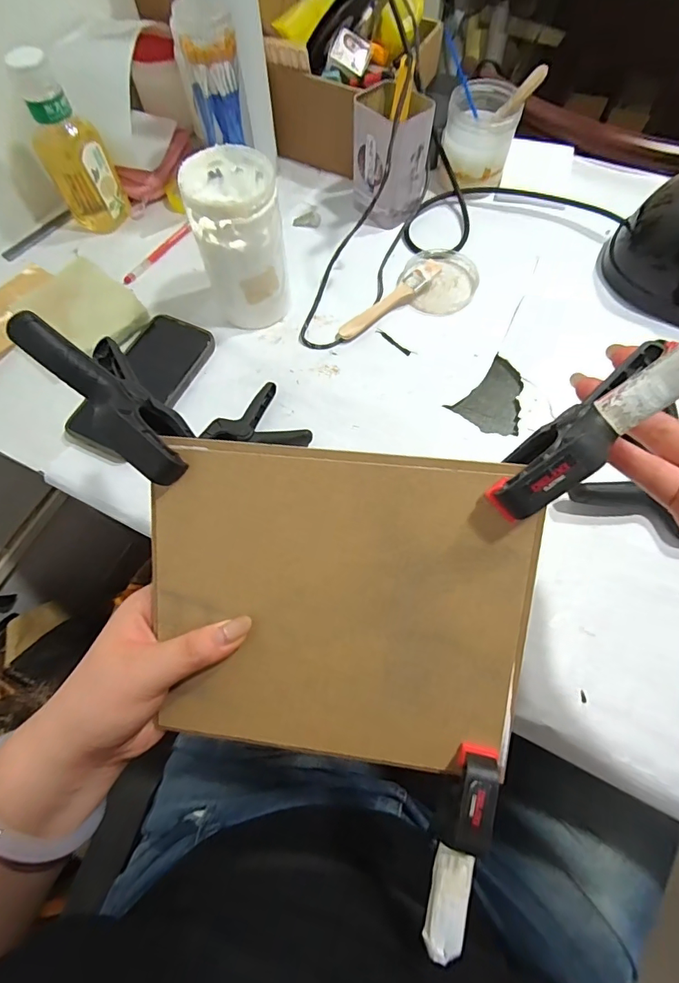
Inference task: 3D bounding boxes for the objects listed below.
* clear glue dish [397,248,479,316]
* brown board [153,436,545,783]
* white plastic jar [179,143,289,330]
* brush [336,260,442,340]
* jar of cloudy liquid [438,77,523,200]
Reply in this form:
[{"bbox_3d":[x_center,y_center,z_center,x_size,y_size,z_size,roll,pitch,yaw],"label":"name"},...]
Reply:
[{"bbox_3d":[0.118,-0.246,0.509,0.092,0.021,0.080,-41,71,-14],"label":"clear glue dish"},{"bbox_3d":[-0.003,0.067,0.247,0.203,0.007,0.178,5,101,7],"label":"brown board"},{"bbox_3d":[-0.097,-0.244,0.444,0.075,0.138,0.081,-1,67,2],"label":"white plastic jar"},{"bbox_3d":[0.053,-0.207,0.483,0.135,0.020,0.022,-37,70,-13],"label":"brush"},{"bbox_3d":[0.169,-0.432,0.547,0.080,0.084,0.089,10,68,6],"label":"jar of cloudy liquid"}]

